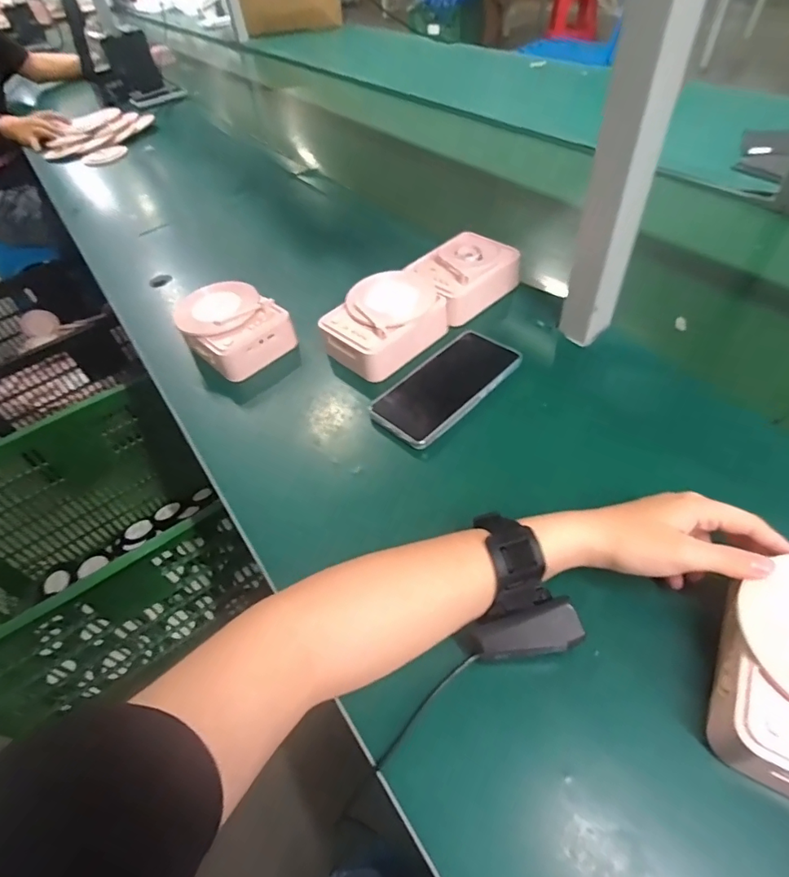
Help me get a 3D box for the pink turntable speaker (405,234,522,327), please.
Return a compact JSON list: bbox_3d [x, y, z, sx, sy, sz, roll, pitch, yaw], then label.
[{"bbox_3d":[0.082,-0.201,0.598,0.125,0.044,0.093,-39,56,-25],"label":"pink turntable speaker"}]

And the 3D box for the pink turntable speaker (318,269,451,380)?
[{"bbox_3d":[-0.013,-0.132,0.554,0.136,0.059,0.095,-38,56,-25],"label":"pink turntable speaker"}]

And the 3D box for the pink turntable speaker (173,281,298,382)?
[{"bbox_3d":[-0.194,-0.132,0.573,0.127,0.056,0.098,31,59,28],"label":"pink turntable speaker"}]

